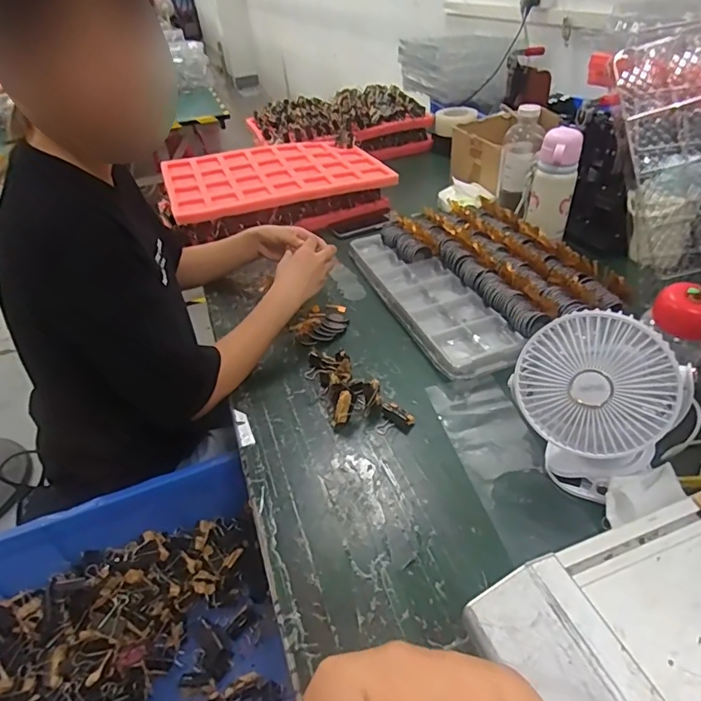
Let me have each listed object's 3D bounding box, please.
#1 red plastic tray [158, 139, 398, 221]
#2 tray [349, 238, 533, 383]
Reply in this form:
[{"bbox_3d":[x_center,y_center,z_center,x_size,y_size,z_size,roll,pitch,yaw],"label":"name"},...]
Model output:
[{"bbox_3d":[-0.184,-0.432,1.206,0.497,0.044,0.340,-13,39,-9],"label":"red plastic tray"},{"bbox_3d":[0.124,-0.105,0.871,0.132,0.030,0.461,-16,40,-13],"label":"tray"}]

